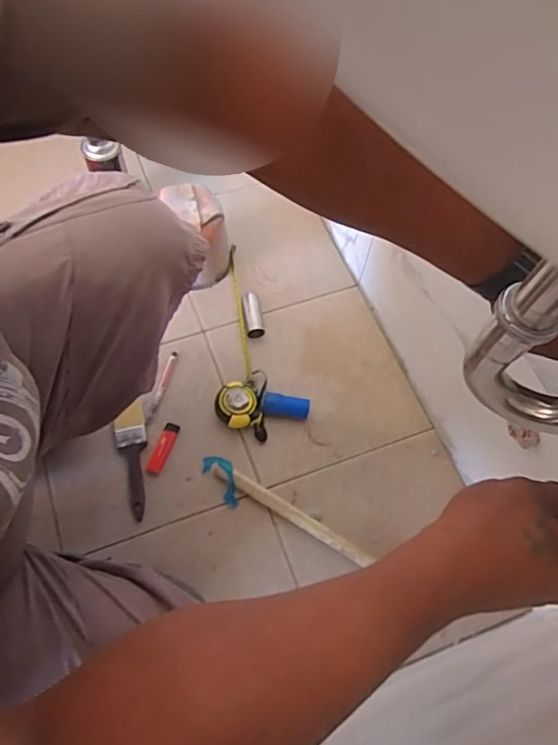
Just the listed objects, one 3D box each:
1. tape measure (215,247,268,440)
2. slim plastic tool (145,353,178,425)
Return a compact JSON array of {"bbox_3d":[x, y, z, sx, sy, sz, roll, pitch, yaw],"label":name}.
[{"bbox_3d":[-0.061,-0.054,0.922,0.081,0.043,0.344,1,64,-2],"label":"tape measure"},{"bbox_3d":[-0.194,0.025,0.897,0.015,0.008,0.131,14,63,2],"label":"slim plastic tool"}]

